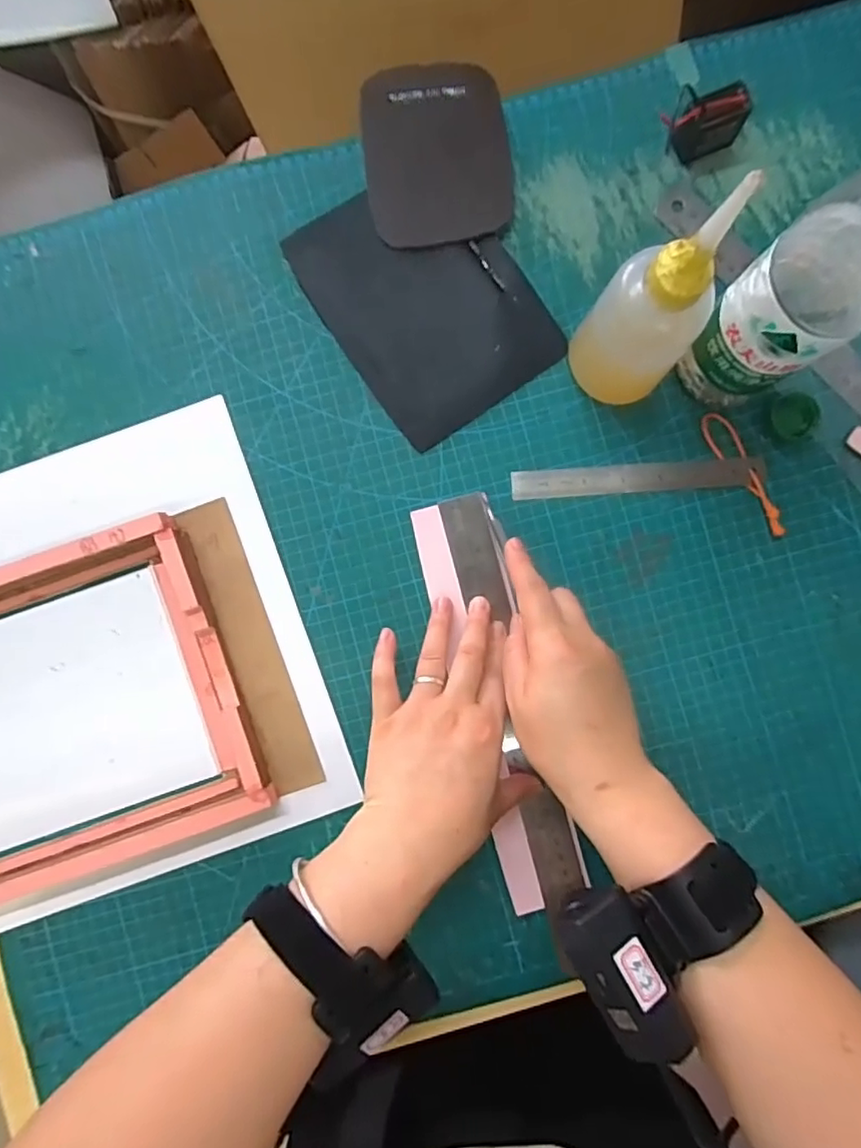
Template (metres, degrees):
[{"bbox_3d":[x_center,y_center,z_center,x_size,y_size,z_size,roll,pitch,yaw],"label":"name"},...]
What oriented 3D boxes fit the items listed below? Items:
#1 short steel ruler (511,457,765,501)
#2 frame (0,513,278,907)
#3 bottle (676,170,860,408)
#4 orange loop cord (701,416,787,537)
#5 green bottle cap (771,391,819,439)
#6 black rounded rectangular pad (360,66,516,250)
[{"bbox_3d":[0.140,-0.065,0.405,0.167,0.004,0.020,-3,89,1],"label":"short steel ruler"},{"bbox_3d":[-0.269,0.103,0.391,0.283,0.029,0.209,-20,89,0],"label":"frame"},{"bbox_3d":[0.196,-0.144,0.300,0.067,0.221,0.061,-41,89,0],"label":"bottle"},{"bbox_3d":[0.210,-0.066,0.402,0.020,0.007,0.093,-29,89,0],"label":"orange loop cord"},{"bbox_3d":[0.241,-0.105,0.396,0.032,0.012,0.028,-19,89,0],"label":"green bottle cap"},{"bbox_3d":[0.004,-0.290,0.408,0.097,0.009,0.129,-7,89,0],"label":"black rounded rectangular pad"}]

